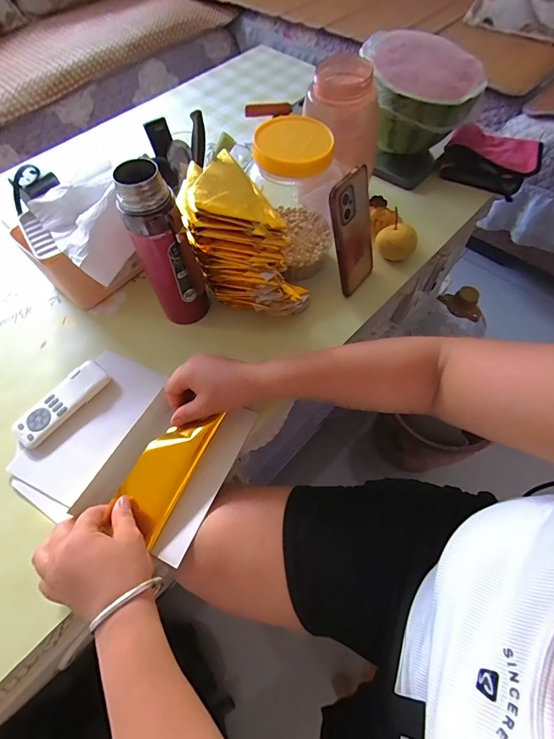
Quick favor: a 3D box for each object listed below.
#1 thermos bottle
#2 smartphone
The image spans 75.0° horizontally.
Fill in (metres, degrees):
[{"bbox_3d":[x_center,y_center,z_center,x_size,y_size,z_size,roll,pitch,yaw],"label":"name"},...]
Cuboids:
[{"bbox_3d":[-0.136,-0.143,0.452,0.066,0.206,0.053,-25,63,-12],"label":"thermos bottle"},{"bbox_3d":[0.107,-0.183,0.498,0.012,0.168,0.072,33,69,33],"label":"smartphone"}]

